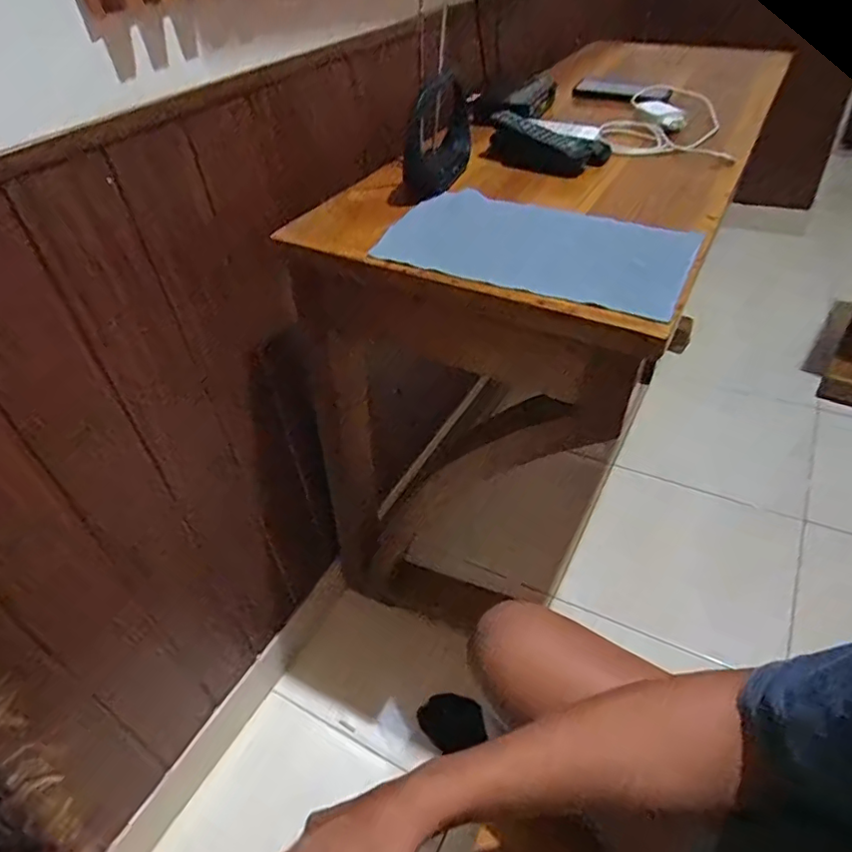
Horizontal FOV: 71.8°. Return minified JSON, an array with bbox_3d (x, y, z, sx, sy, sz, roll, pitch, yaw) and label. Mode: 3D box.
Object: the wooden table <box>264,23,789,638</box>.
[{"bbox_3d":[0.199,-0.121,1.032,0.451,0.712,0.708,16,45,24],"label":"wooden table"}]

